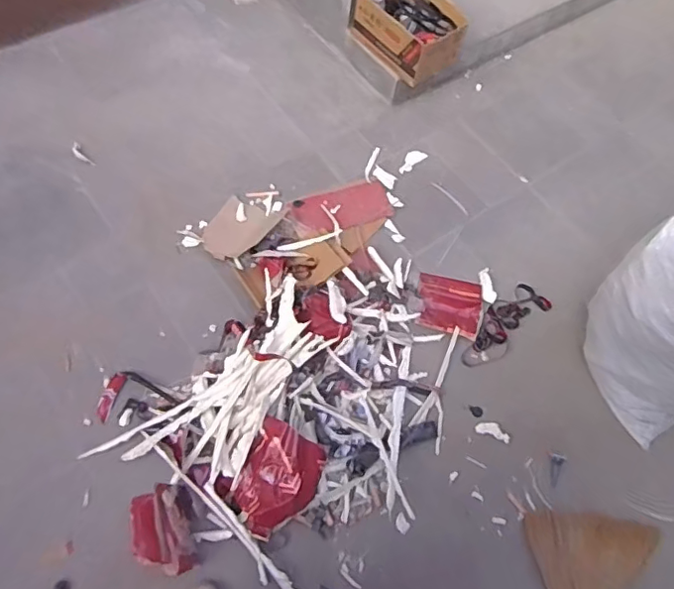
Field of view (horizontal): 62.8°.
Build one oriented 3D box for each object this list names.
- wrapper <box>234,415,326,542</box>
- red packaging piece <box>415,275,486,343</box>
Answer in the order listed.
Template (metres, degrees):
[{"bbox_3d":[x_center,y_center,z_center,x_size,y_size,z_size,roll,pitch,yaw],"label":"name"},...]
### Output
[{"bbox_3d":[-0.157,0.504,1.492,0.201,0.079,0.280,22,60,4],"label":"wrapper"},{"bbox_3d":[0.387,0.033,1.888,0.219,0.023,0.215,15,61,5],"label":"red packaging piece"}]

